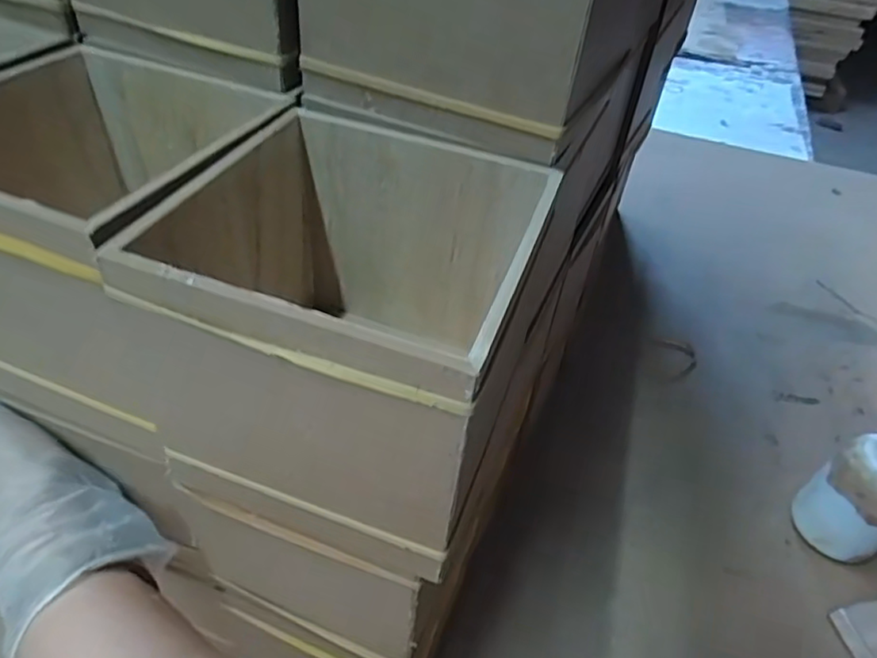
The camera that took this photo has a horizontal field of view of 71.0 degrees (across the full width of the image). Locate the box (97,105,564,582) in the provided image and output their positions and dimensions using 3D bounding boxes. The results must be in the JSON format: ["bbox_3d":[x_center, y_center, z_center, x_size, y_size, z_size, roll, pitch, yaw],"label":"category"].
[{"bbox_3d":[-0.030,-0.006,0.227,0.109,0.093,0.112,20,44,13],"label":"box"}]

